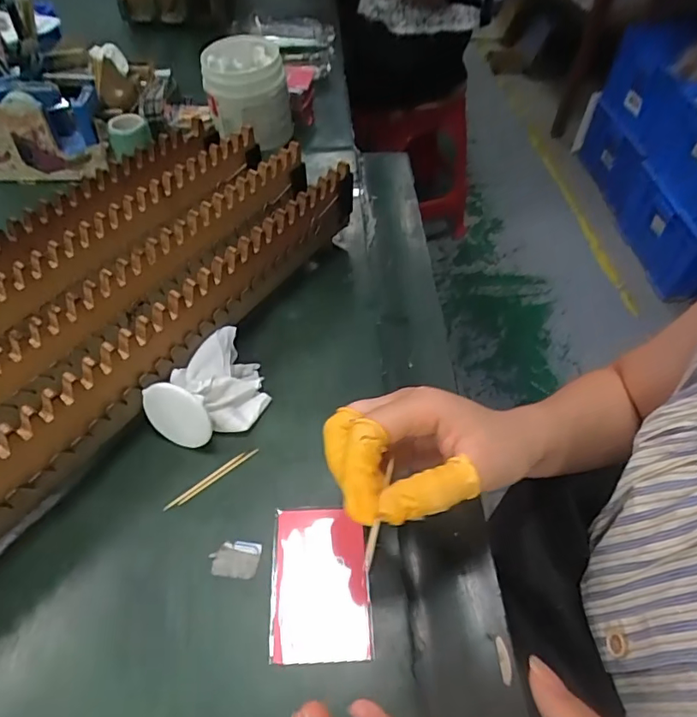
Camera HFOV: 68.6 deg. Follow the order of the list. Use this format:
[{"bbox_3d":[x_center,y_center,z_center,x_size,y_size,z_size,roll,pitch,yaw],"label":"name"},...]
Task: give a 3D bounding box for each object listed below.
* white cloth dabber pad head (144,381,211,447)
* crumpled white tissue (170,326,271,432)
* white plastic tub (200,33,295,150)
[{"bbox_3d":[-0.118,0.039,0.350,0.050,0.050,0.004,14,34,11],"label":"white cloth dabber pad head"},{"bbox_3d":[-0.090,0.018,0.379,0.058,0.034,0.068,-35,60,-26],"label":"crumpled white tissue"},{"bbox_3d":[-0.123,-0.322,0.641,0.100,0.112,0.087,-5,51,-5],"label":"white plastic tub"}]

